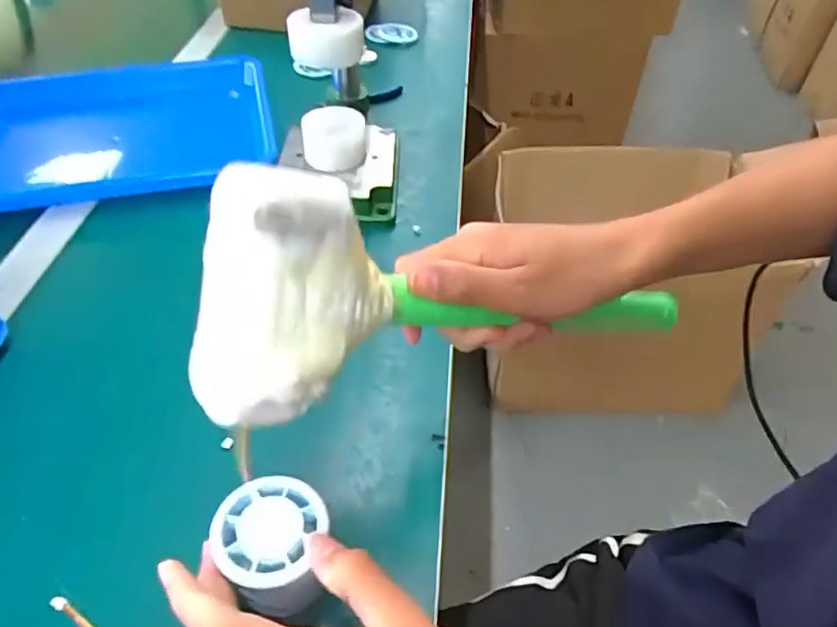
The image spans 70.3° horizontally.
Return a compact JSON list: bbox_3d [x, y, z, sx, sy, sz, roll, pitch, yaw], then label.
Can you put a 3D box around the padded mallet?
[{"bbox_3d":[0.031,-0.008,0.342,0.327,0.097,0.074,3,40,-40],"label":"padded mallet"}]

